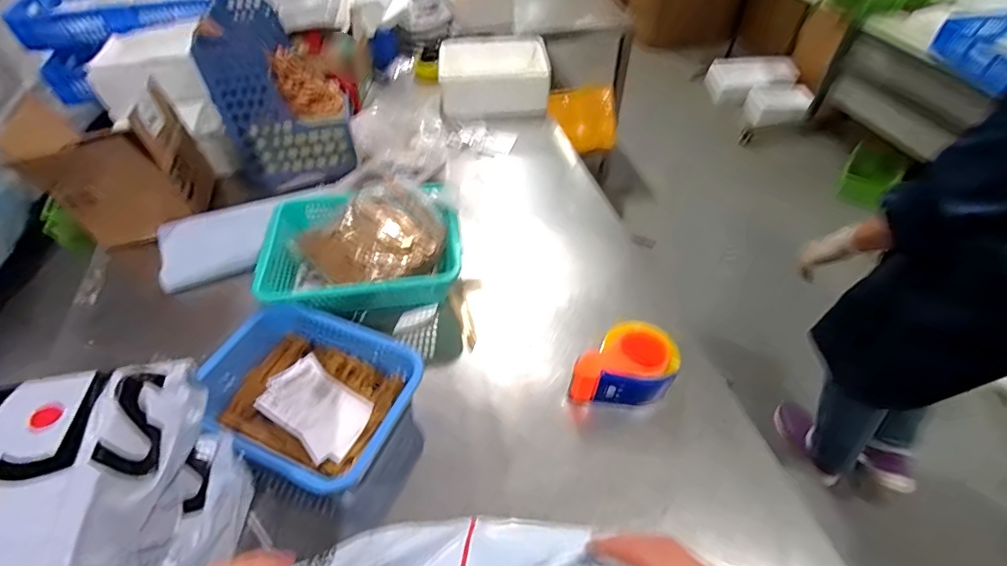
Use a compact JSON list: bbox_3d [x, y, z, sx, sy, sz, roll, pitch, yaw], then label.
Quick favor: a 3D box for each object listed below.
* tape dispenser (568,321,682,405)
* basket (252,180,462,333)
[{"bbox_3d":[0.189,0.128,0.767,0.155,0.090,0.102,5,49,4],"label":"tape dispenser"},{"bbox_3d":[-0.263,-0.067,0.931,0.349,0.115,0.275,-5,49,-5],"label":"basket"}]

